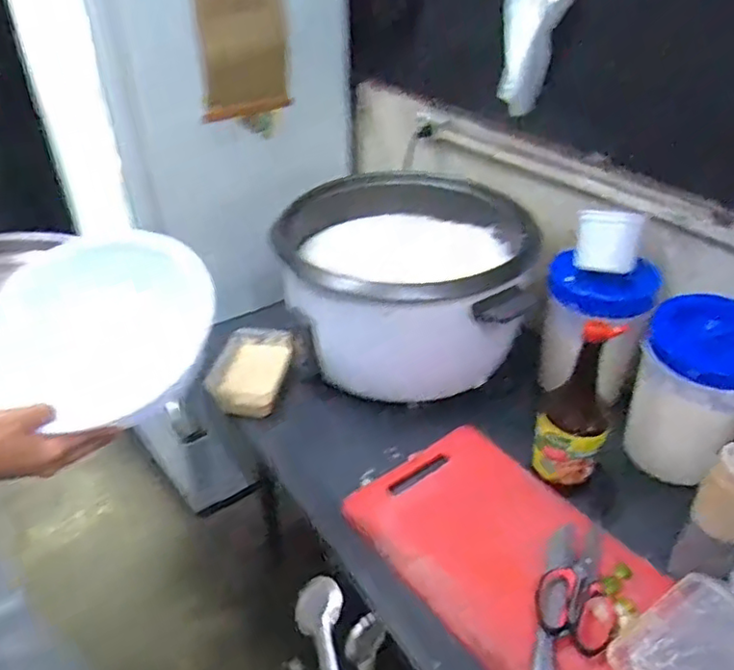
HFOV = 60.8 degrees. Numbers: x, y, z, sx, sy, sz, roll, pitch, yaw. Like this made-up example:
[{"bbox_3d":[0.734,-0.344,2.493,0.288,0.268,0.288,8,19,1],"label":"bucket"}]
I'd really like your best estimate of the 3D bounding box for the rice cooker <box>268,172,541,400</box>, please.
[{"bbox_3d":[0.065,-0.132,1.164,0.416,0.228,0.467,6,36,6],"label":"rice cooker"}]

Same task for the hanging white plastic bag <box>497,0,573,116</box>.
[{"bbox_3d":[0.292,-0.560,1.048,0.094,0.326,0.097,-7,37,-11],"label":"hanging white plastic bag"}]

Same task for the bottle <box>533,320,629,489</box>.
[{"bbox_3d":[0.297,0.092,0.873,0.093,0.264,0.082,14,38,17],"label":"bottle"}]

